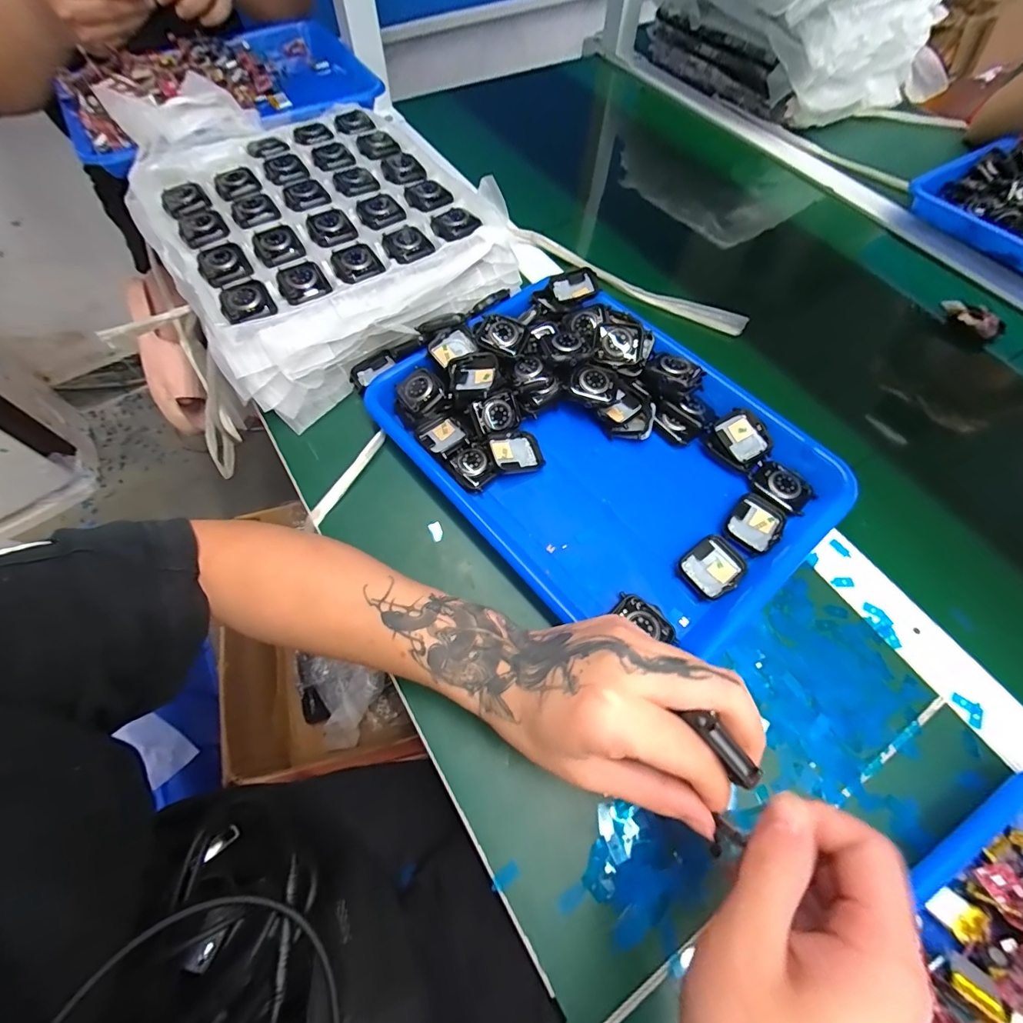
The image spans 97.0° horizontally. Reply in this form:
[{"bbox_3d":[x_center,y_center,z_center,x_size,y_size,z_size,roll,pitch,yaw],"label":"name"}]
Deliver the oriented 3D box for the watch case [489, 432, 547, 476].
[{"bbox_3d":[0.004,-0.048,0.372,0.041,0.014,0.036,-18,65,-10],"label":"watch case"}]

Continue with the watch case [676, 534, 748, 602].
[{"bbox_3d":[0.147,0.040,0.330,0.046,0.006,0.037,-32,68,-16],"label":"watch case"}]

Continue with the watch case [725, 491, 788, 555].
[{"bbox_3d":[0.187,0.010,0.345,0.036,0.008,0.047,37,68,16],"label":"watch case"}]

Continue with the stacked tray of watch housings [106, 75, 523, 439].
[{"bbox_3d":[-0.188,-0.304,0.461,0.319,0.085,0.381,-33,68,-16],"label":"stacked tray of watch housings"}]

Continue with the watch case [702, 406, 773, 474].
[{"bbox_3d":[0.192,-0.058,0.379,0.043,0.012,0.047,-37,75,-2],"label":"watch case"}]

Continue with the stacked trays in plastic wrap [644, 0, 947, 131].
[{"bbox_3d":[0.407,-0.736,0.649,0.273,0.165,0.355,-32,68,-15],"label":"stacked trays in plastic wrap"}]

